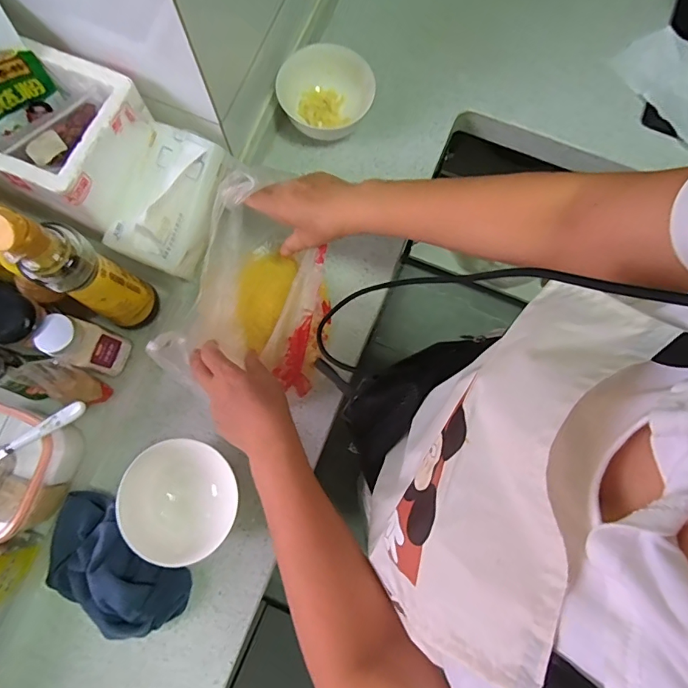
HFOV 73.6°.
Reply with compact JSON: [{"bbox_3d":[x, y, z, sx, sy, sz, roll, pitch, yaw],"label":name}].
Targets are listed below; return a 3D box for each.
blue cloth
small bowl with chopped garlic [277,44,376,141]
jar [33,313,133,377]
[{"bbox_3d":[-0.255,0.246,0.508,0.172,0.074,0.107,25,80,5],"label":"blue cloth"},{"bbox_3d":[-0.024,-0.334,0.628,0.124,0.072,0.113,0,79,0],"label":"small bowl with chopped garlic"},{"bbox_3d":[-0.292,0.000,0.533,0.047,0.120,0.057,26,80,5],"label":"jar"}]

